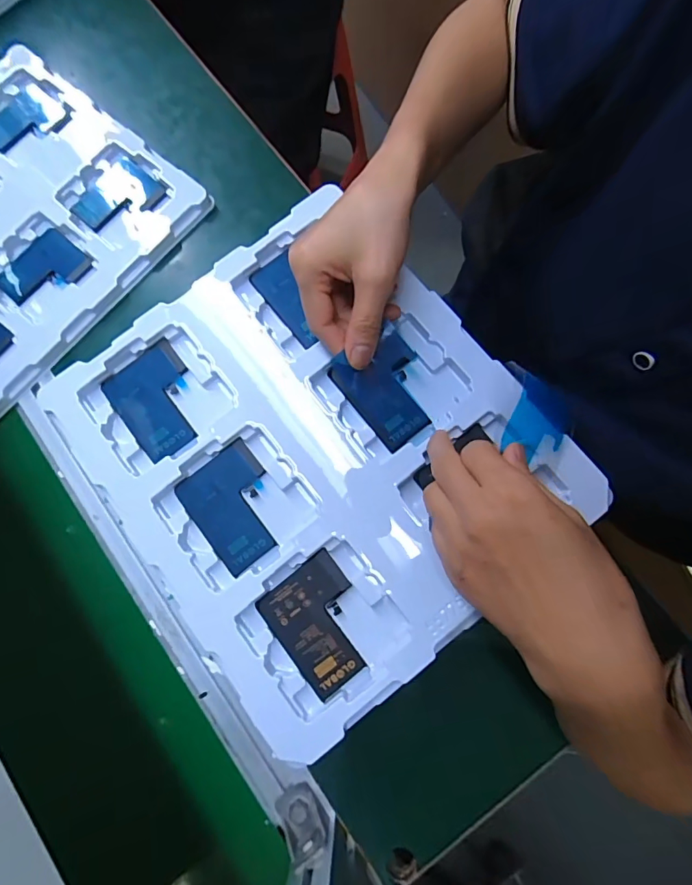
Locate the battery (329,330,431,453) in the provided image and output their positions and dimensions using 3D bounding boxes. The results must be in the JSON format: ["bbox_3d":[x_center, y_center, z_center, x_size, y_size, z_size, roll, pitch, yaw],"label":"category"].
[{"bbox_3d":[0.032,-0.042,0.333,0.060,0.004,0.081,-37,78,-7],"label":"battery"}]

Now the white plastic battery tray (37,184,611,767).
[{"bbox_3d":[-0.025,0.004,0.320,0.284,0.024,0.314,-39,79,-8],"label":"white plastic battery tray"}]

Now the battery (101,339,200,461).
[{"bbox_3d":[-0.139,-0.032,0.334,0.059,0.005,0.078,-37,80,-5],"label":"battery"}]

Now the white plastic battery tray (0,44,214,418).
[{"bbox_3d":[-0.338,-0.203,0.433,0.274,0.029,0.318,40,83,8],"label":"white plastic battery tray"}]

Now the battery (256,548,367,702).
[{"bbox_3d":[-0.016,0.121,0.302,0.060,0.006,0.077,-38,80,-5],"label":"battery"}]

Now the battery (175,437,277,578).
[{"bbox_3d":[-0.078,0.045,0.319,0.060,0.005,0.078,-36,80,-5],"label":"battery"}]

